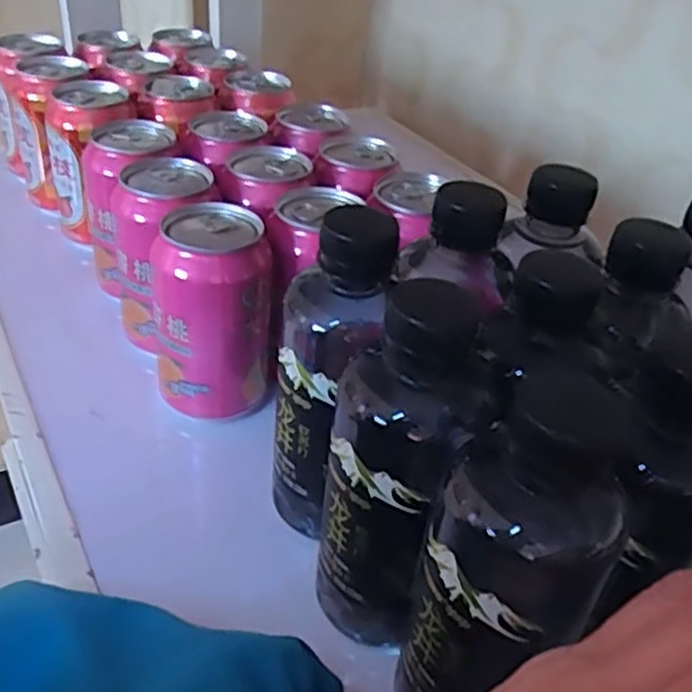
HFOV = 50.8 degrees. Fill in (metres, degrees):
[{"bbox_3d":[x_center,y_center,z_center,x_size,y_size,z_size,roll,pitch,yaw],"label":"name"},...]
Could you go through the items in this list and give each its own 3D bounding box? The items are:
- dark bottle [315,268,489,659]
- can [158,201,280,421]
[{"bbox_3d":[0.018,0.050,0.293,0.052,0.162,0.061,10,37,6],"label":"dark bottle"},{"bbox_3d":[-0.074,-0.018,0.411,0.068,0.105,0.058,-3,37,-12],"label":"can"}]

